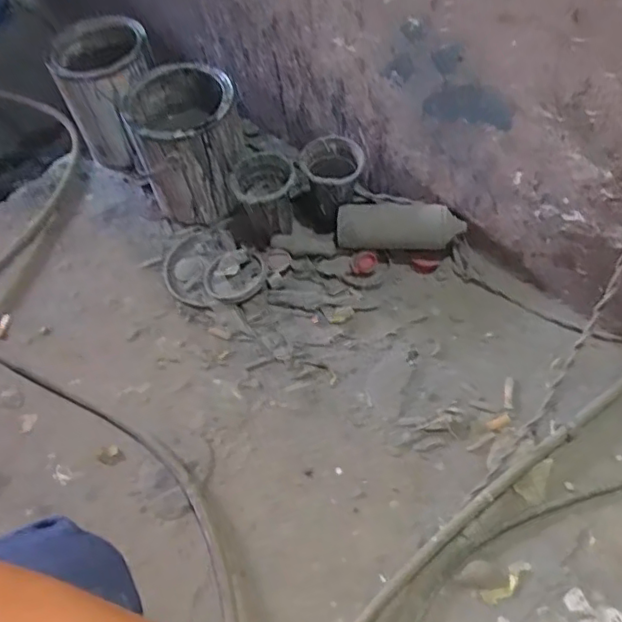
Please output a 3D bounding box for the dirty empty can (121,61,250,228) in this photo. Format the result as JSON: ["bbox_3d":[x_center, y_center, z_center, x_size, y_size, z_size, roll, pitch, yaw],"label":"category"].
[{"bbox_3d":[-0.183,-0.250,0.934,0.150,0.201,0.158,-2,58,4],"label":"dirty empty can"}]

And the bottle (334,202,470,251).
[{"bbox_3d":[0.133,-0.128,0.921,0.187,0.058,0.063,0,58,6],"label":"bottle"}]

